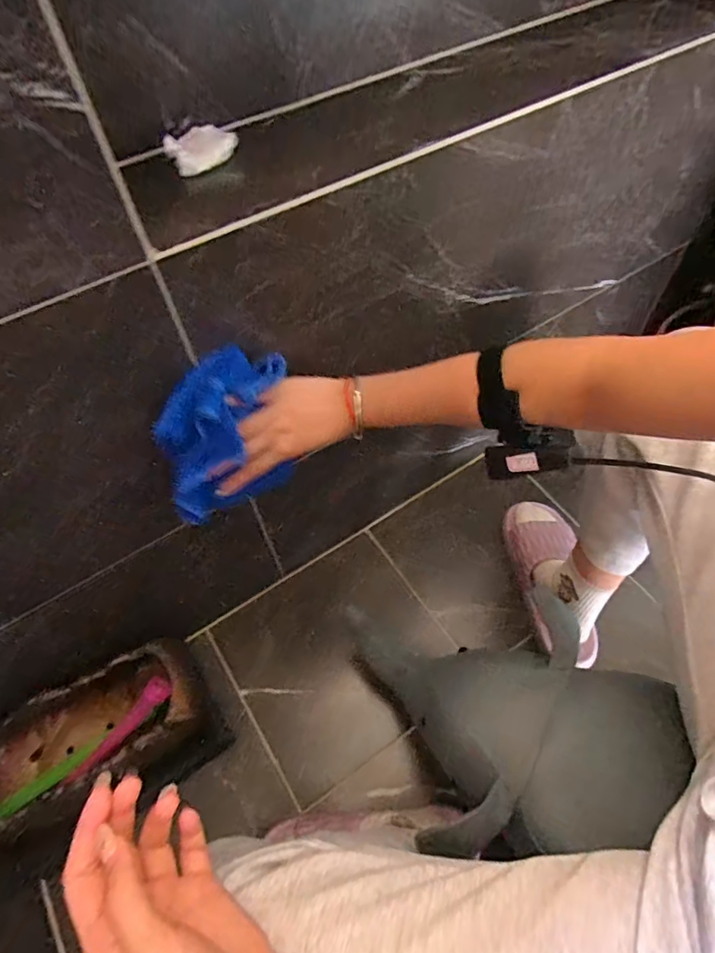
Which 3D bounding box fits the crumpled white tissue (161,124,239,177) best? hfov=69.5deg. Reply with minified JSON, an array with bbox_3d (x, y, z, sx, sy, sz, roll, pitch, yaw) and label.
[{"bbox_3d":[-0.123,-0.261,0.409,0.054,0.022,0.031,-22,59,-11],"label":"crumpled white tissue"}]

